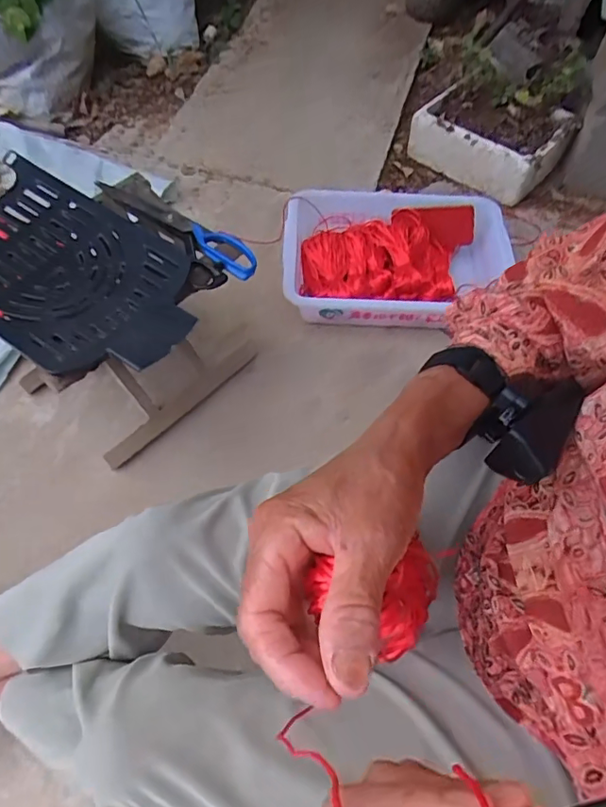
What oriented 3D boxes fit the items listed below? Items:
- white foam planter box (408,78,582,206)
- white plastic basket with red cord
[{"bbox_3d":[0.414,-0.590,1.208,0.314,0.103,0.201,30,64,14],"label":"white foam planter box"},{"bbox_3d":[0.178,-0.274,1.030,0.428,0.105,0.291,3,61,0],"label":"white plastic basket with red cord"}]

